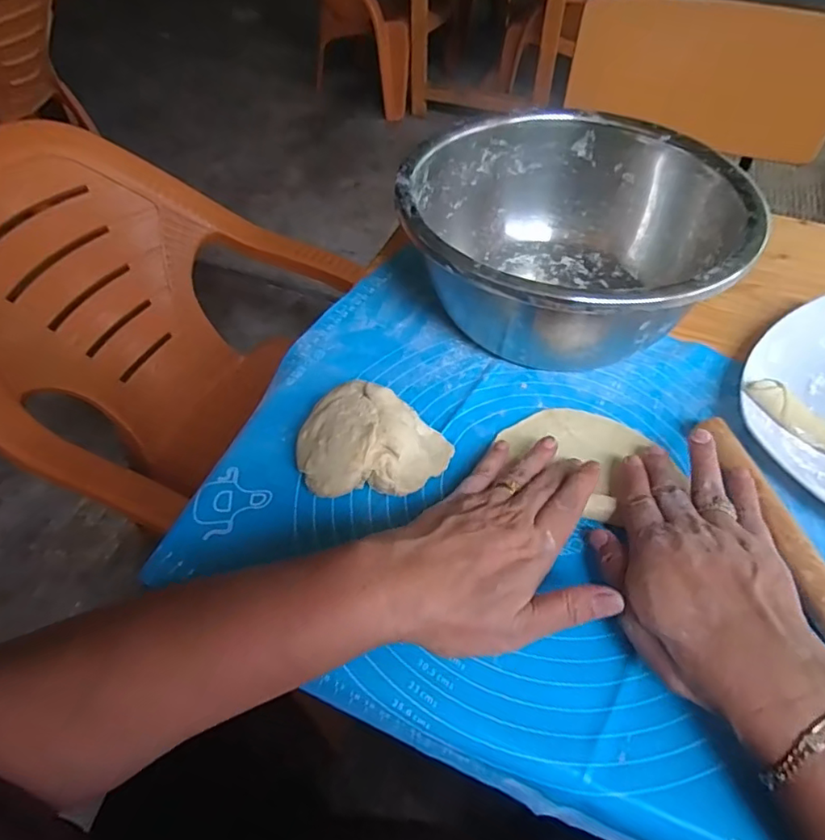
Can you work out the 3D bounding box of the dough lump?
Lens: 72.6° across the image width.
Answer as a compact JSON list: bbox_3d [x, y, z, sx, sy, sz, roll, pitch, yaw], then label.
[{"bbox_3d":[-0.027,0.012,0.390,0.103,0.037,0.072,-5,52,-3],"label":"dough lump"}]

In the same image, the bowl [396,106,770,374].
[{"bbox_3d":[0.122,-0.142,0.471,0.248,0.124,0.259,-1,52,1],"label":"bowl"}]

